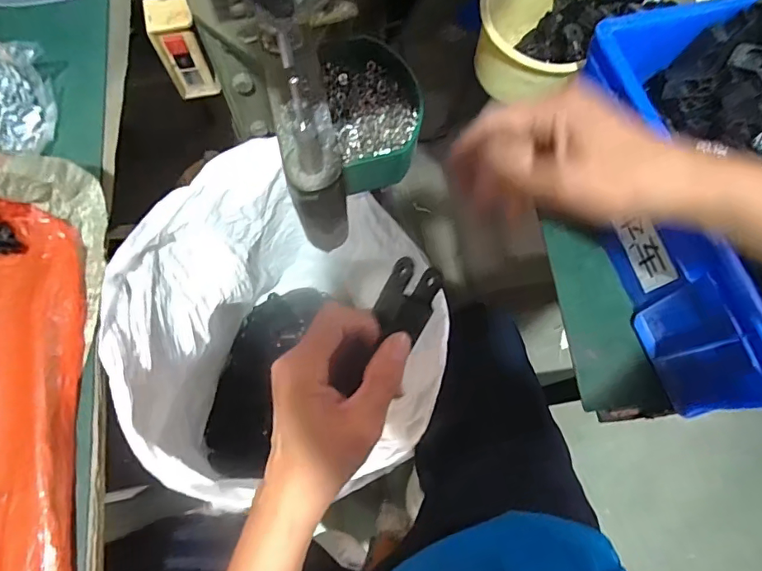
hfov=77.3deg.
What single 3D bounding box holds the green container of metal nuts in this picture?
[{"bbox_3d":[-0.008,-0.161,0.457,0.082,0.050,0.136,-11,73,-5],"label":"green container of metal nuts"}]

